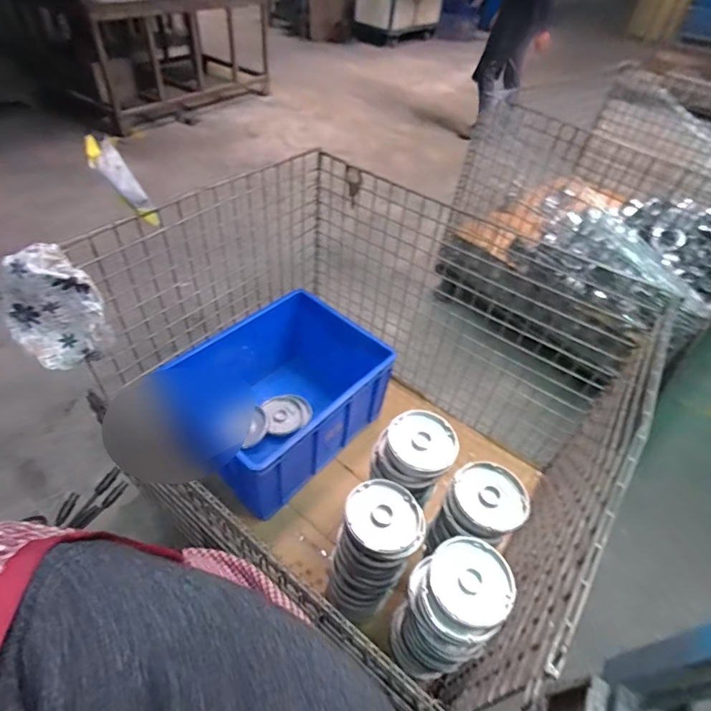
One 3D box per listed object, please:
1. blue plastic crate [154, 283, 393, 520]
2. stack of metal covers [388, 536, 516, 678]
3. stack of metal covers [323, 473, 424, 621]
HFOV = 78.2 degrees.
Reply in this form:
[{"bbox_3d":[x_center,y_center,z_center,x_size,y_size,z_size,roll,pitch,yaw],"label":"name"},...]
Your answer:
[{"bbox_3d":[-0.227,0.127,1.297,0.422,0.310,0.527,35,52,23],"label":"blue plastic crate"},{"bbox_3d":[0.167,0.517,0.878,0.155,0.364,0.186,31,51,20],"label":"stack of metal covers"},{"bbox_3d":[0.038,0.424,0.949,0.147,0.375,0.150,30,51,20],"label":"stack of metal covers"}]

